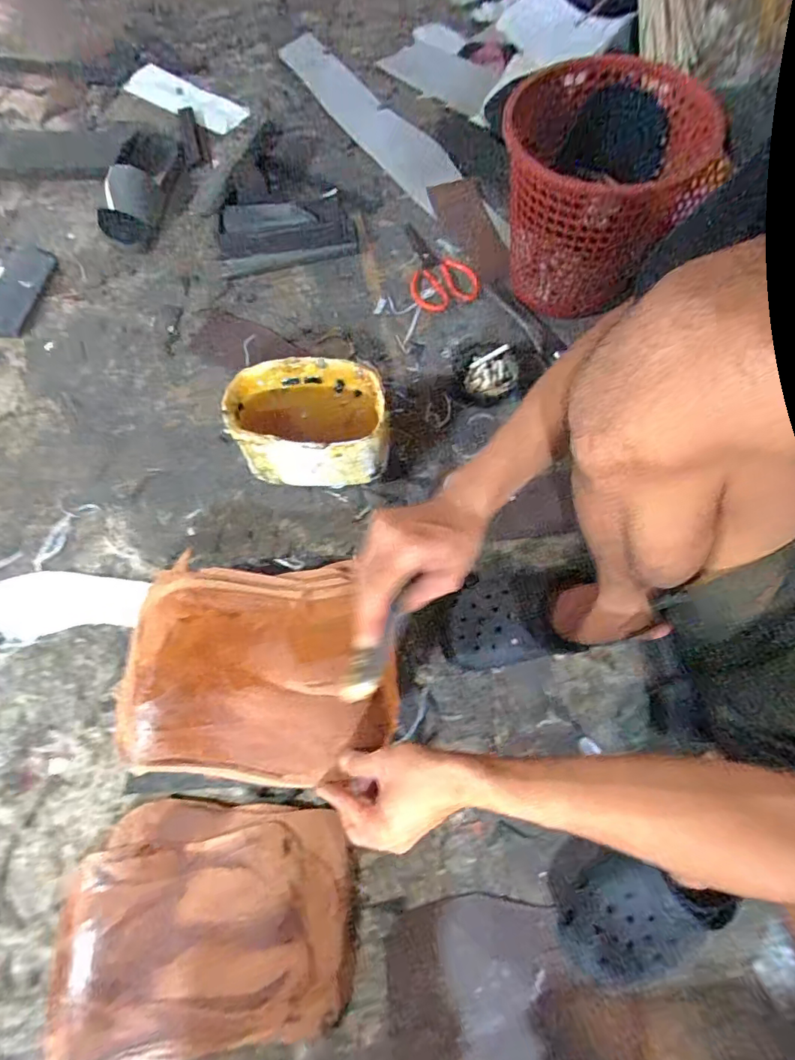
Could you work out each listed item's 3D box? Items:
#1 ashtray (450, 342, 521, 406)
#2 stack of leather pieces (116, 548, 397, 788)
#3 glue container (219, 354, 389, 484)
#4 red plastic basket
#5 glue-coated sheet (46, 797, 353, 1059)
[{"bbox_3d":[0.133,-0.240,0.756,0.099,0.027,0.106,0,69,-1],"label":"ashtray"},{"bbox_3d":[-0.143,0.137,0.506,0.268,0.025,0.214,-4,69,-2],"label":"stack of leather pieces"},{"bbox_3d":[-0.114,-0.135,0.663,0.191,0.132,0.125,1,69,0],"label":"glue container"},{"bbox_3d":[0.279,-0.481,0.712,0.263,0.198,0.253,9,68,4],"label":"red plastic basket"},{"bbox_3d":[-0.198,0.410,0.516,0.293,0.027,0.213,-2,69,-2],"label":"glue-coated sheet"}]

